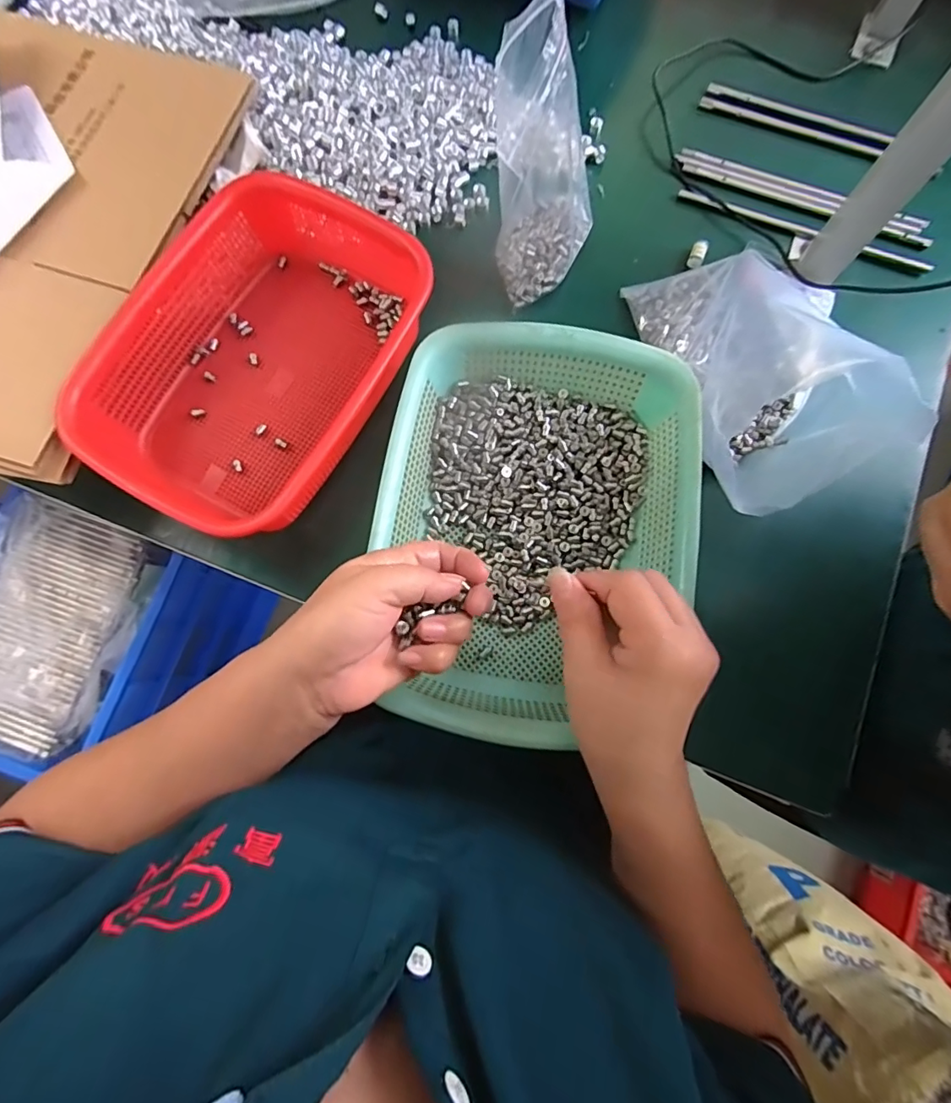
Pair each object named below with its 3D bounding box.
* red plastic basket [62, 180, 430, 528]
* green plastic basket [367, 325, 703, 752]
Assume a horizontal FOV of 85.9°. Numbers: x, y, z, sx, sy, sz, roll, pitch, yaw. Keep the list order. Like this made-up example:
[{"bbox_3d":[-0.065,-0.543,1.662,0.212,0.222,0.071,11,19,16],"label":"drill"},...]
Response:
[{"bbox_3d":[-0.175,-0.169,0.439,0.212,0.069,0.307,29,81,7],"label":"red plastic basket"},{"bbox_3d":[0.043,-0.012,0.392,0.221,0.066,0.303,8,79,3],"label":"green plastic basket"}]

